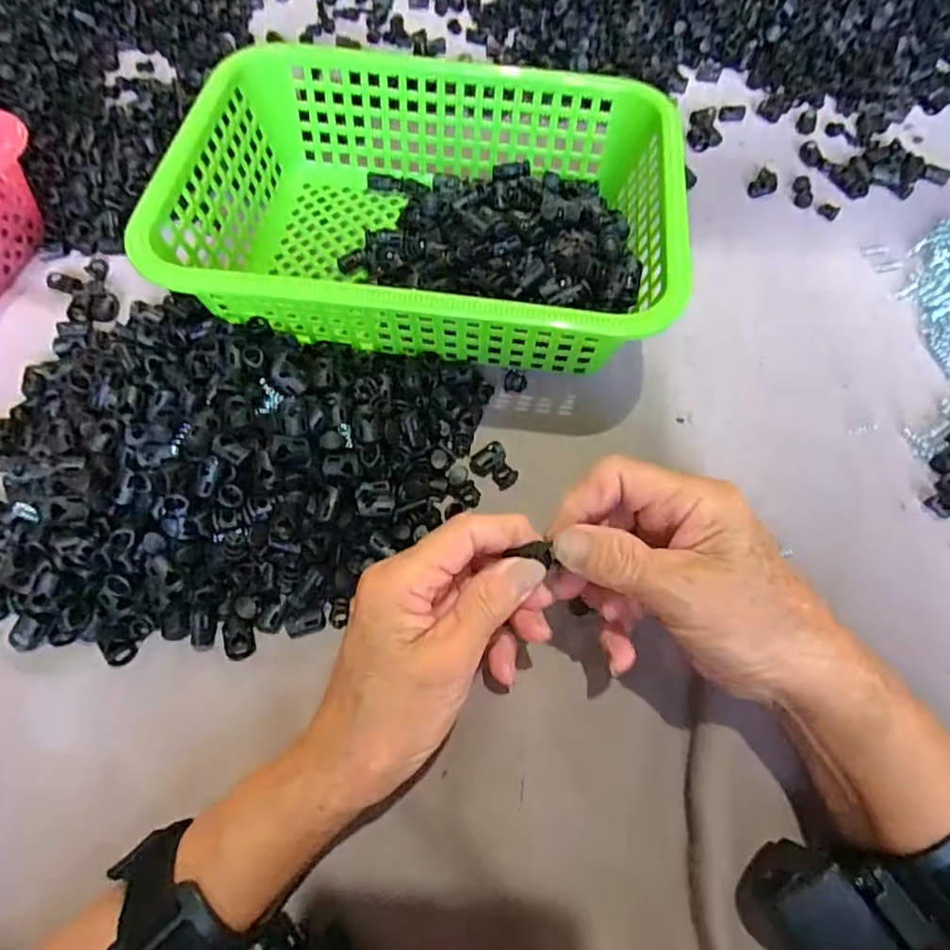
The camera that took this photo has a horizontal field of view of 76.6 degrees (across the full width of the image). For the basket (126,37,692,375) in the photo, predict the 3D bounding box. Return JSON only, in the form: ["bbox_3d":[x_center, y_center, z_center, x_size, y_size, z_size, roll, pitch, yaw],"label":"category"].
[{"bbox_3d":[-0.027,-0.164,0.384,0.288,0.081,0.196,6,62,2],"label":"basket"}]

